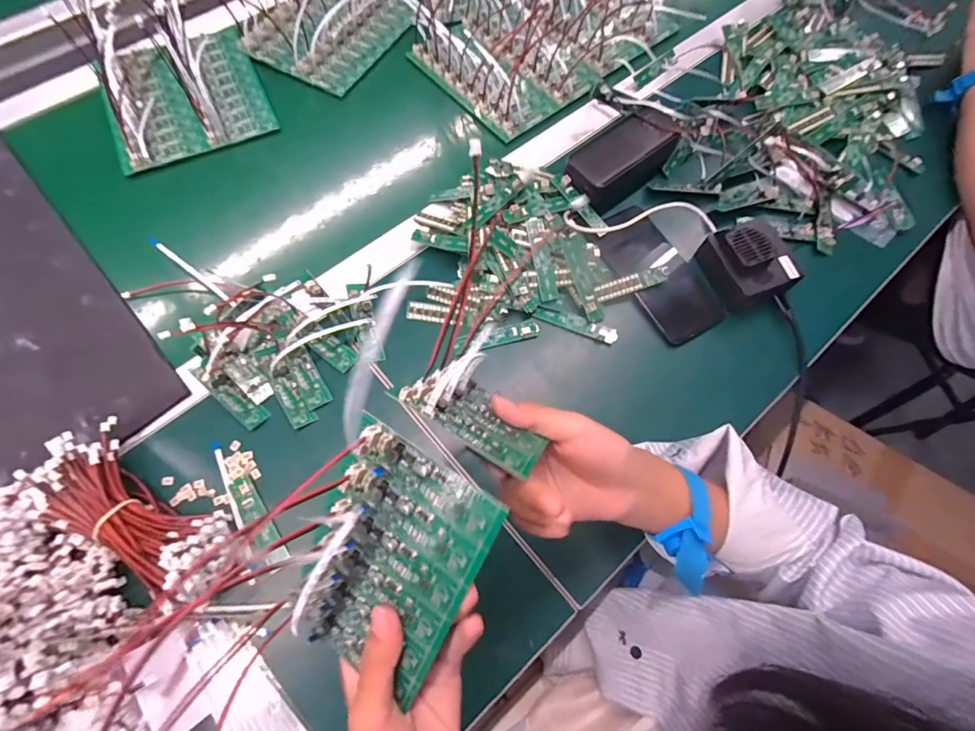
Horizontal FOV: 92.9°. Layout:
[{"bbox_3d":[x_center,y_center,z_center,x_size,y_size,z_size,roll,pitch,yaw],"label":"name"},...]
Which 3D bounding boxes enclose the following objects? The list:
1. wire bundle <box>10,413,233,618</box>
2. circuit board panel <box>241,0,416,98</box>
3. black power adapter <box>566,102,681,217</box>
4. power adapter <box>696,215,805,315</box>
[{"bbox_3d":[-0.275,0.115,0.361,0.166,0.047,0.075,32,70,11],"label":"wire bundle"},{"bbox_3d":[-0.201,-0.449,0.590,0.157,0.045,0.189,27,70,9],"label":"circuit board panel"},{"bbox_3d":[0.152,-0.229,0.510,0.132,0.040,0.063,-39,74,-16],"label":"black power adapter"},{"bbox_3d":[0.266,-0.104,0.466,0.073,0.043,0.078,-17,69,-8],"label":"power adapter"}]

